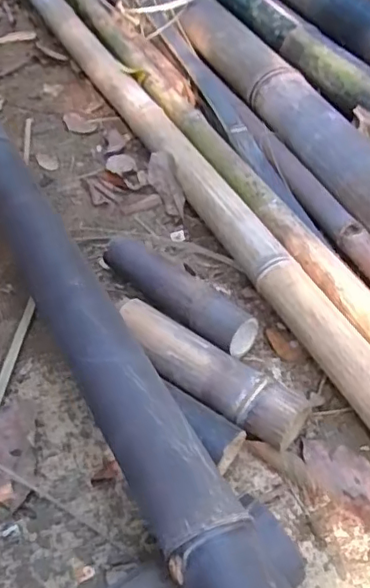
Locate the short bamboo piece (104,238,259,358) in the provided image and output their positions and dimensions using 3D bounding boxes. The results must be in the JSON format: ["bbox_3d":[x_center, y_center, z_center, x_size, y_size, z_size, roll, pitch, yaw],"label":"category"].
[{"bbox_3d":[-0.012,-0.004,0.783,0.244,0.053,0.060,34,61,26],"label":"short bamboo piece"}]

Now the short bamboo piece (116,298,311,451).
[{"bbox_3d":[0.024,0.088,0.694,0.247,0.054,0.080,37,62,27],"label":"short bamboo piece"}]

